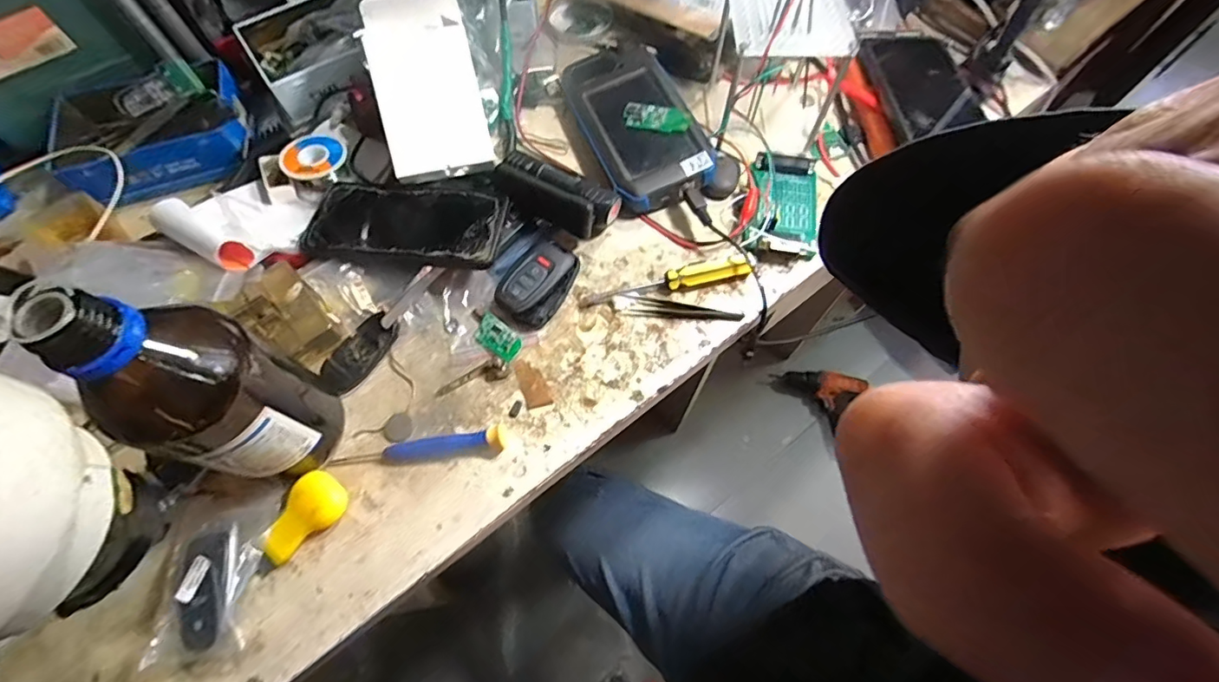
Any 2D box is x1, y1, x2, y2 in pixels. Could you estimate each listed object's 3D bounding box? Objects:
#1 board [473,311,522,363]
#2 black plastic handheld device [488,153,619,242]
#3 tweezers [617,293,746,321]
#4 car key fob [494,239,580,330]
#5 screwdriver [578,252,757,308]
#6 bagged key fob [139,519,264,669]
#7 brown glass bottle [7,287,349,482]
[{"bbox_3d":[-0.087,-0.003,0.406,0.043,0.007,0.024,40,72,16],"label":"board"},{"bbox_3d":[-0.044,-0.122,0.433,0.101,0.034,0.040,24,68,10],"label":"black plastic handheld device"},{"bbox_3d":[0.058,-0.025,0.418,0.095,0.005,0.017,7,66,3],"label":"tweezers"},{"bbox_3d":[-0.057,-0.048,0.422,0.048,0.014,0.071,30,69,12],"label":"car key fob"},{"bbox_3d":[0.046,-0.049,0.419,0.140,0.022,0.018,-13,67,-6],"label":"screwdriver"},{"bbox_3d":[-0.253,0.155,0.328,0.055,0.022,0.077,-3,66,-2],"label":"bagged key fob"},{"bbox_3d":[-0.220,0.029,0.293,0.067,0.182,0.072,25,69,9],"label":"brown glass bottle"}]

